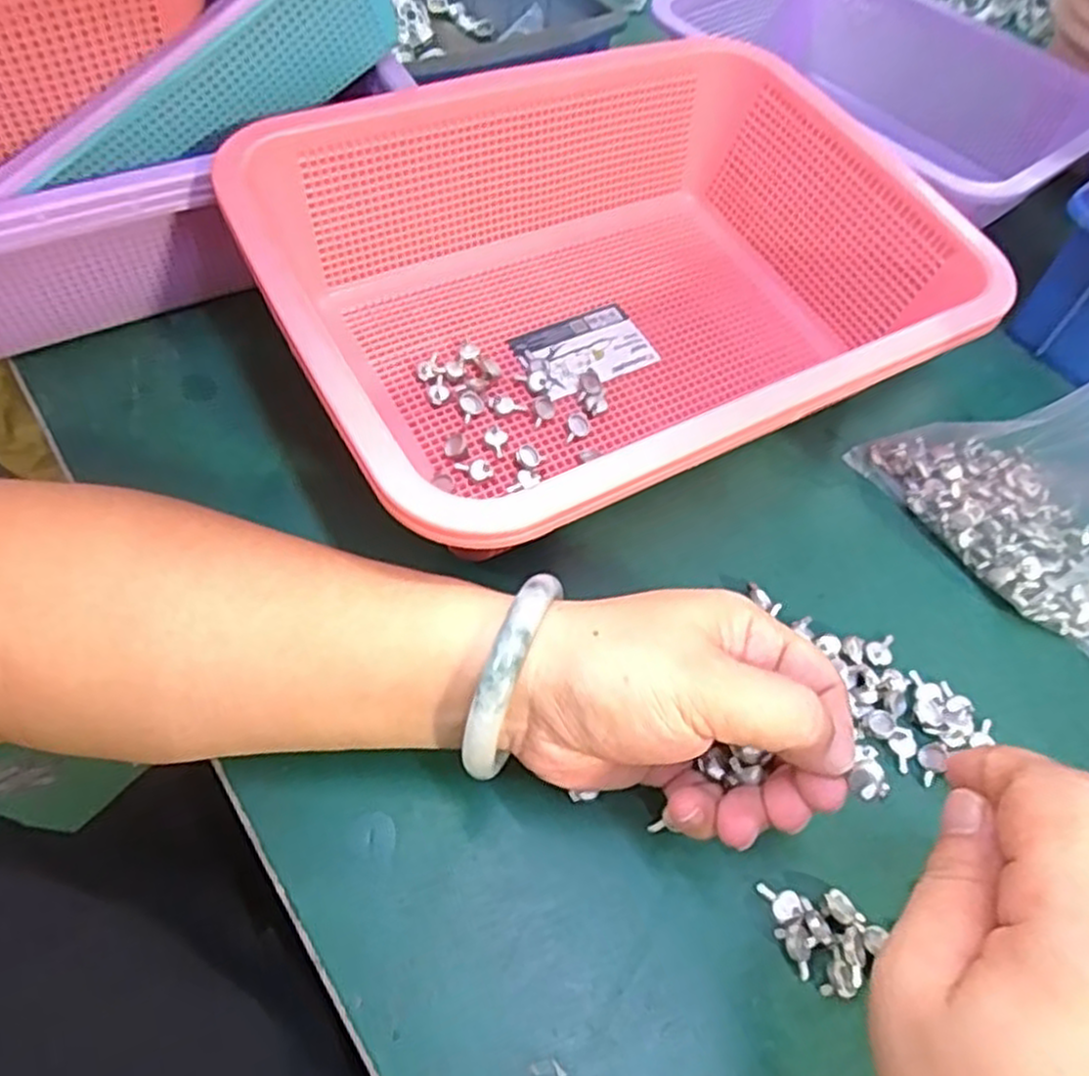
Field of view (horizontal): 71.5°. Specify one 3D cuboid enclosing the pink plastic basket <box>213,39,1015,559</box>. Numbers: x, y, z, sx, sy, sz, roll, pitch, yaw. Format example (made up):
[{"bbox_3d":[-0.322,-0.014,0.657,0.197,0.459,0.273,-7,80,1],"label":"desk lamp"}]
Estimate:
[{"bbox_3d":[0.035,-0.114,0.354,0.297,0.096,0.224,-24,62,-18],"label":"pink plastic basket"}]

